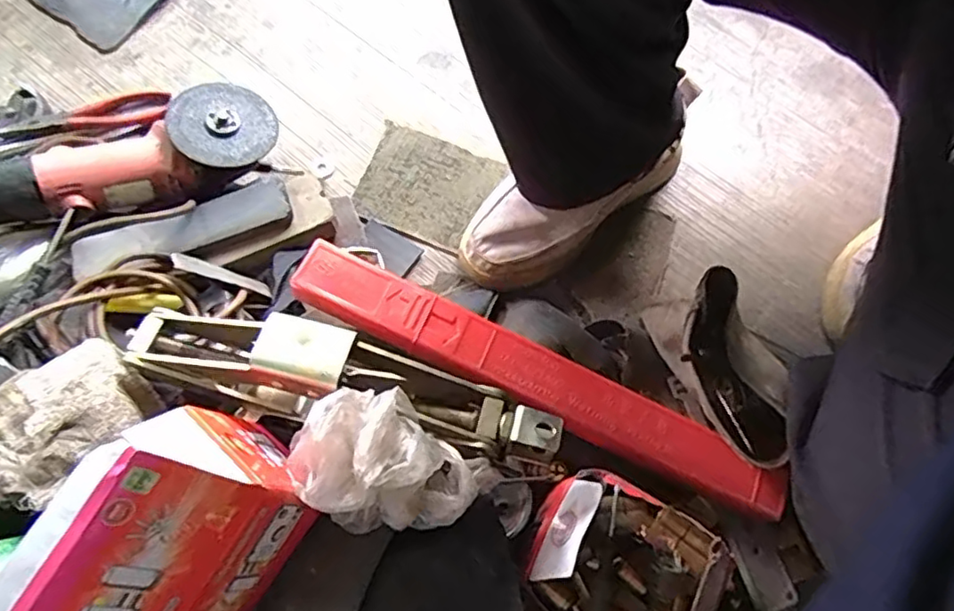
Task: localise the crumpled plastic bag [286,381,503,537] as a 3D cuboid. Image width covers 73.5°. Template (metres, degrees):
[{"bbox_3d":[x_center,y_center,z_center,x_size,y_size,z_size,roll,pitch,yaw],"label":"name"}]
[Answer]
[{"bbox_3d":[-0.060,0.103,0.404,0.121,0.054,0.088,34,73,12],"label":"crumpled plastic bag"}]

